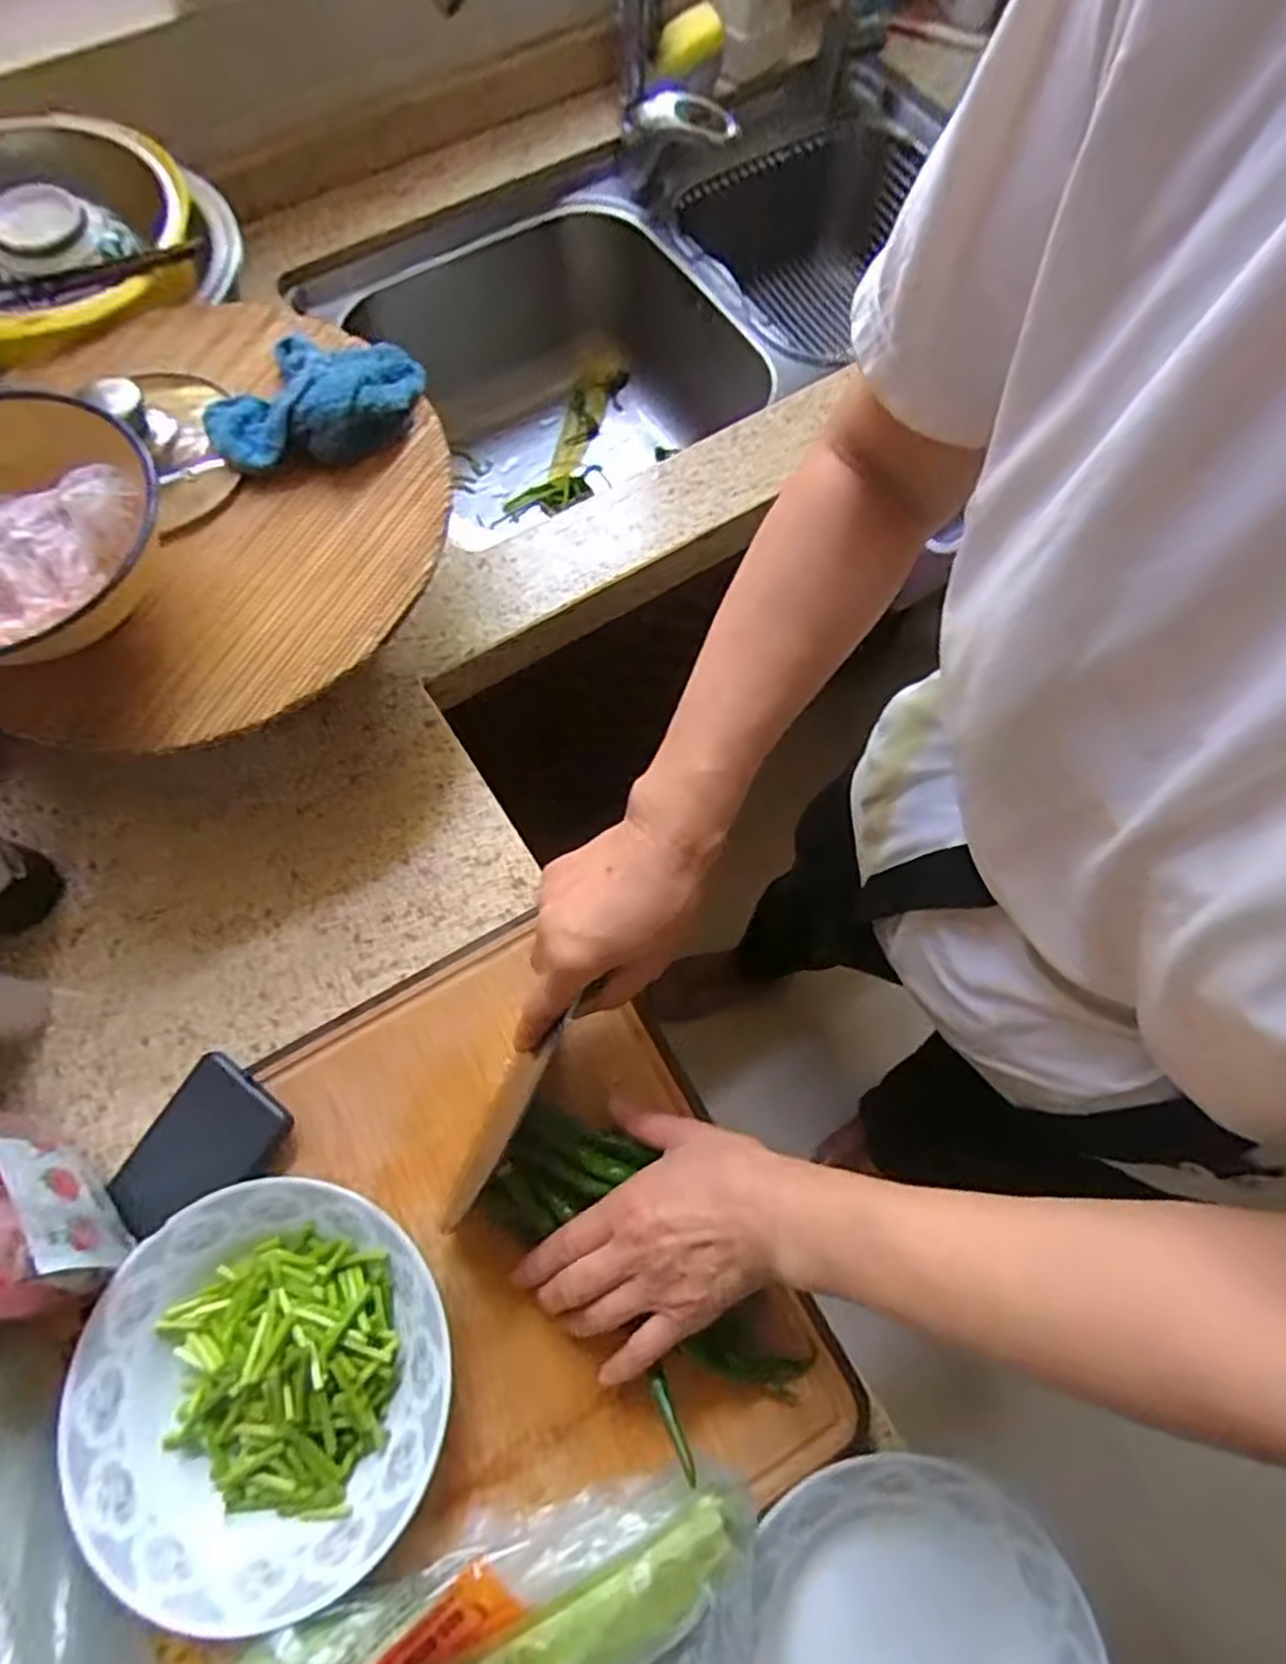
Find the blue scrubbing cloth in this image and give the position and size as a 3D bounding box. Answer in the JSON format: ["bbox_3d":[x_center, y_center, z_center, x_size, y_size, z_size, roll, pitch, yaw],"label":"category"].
[{"bbox_3d":[-0.221,-0.292,0.504,0.138,0.042,0.090,-13,72,-6],"label":"blue scrubbing cloth"}]

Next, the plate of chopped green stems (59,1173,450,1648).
[{"bbox_3d":[-0.202,0.297,0.406,0.186,0.049,0.189,0,70,1],"label":"plate of chopped green stems"}]

